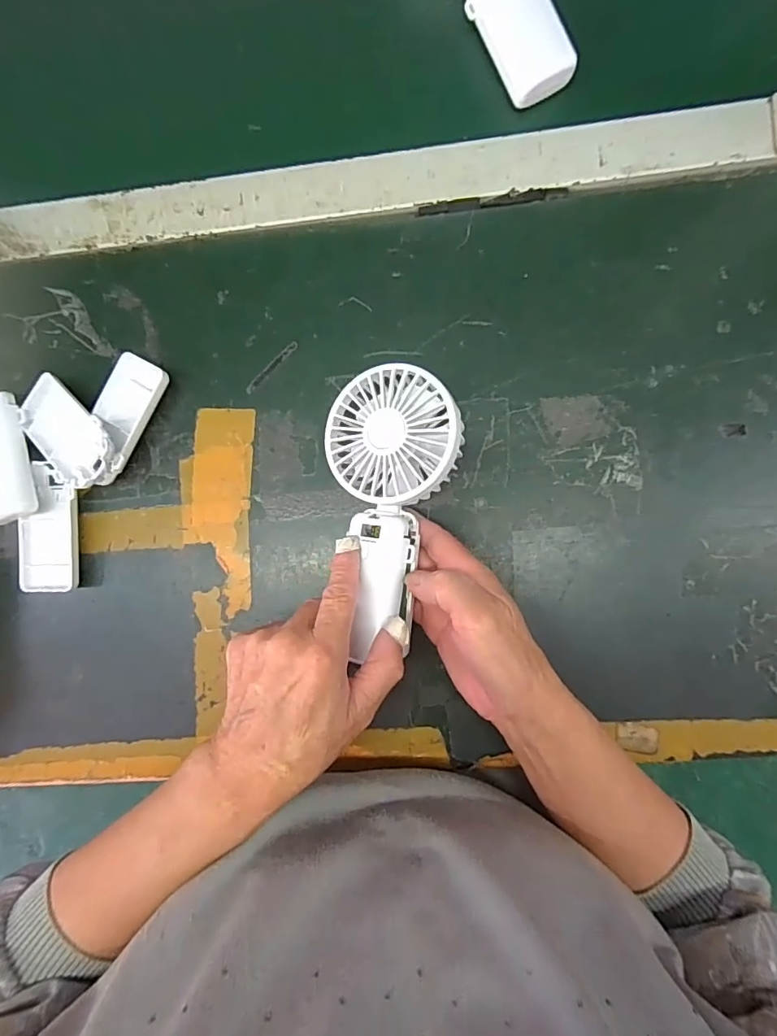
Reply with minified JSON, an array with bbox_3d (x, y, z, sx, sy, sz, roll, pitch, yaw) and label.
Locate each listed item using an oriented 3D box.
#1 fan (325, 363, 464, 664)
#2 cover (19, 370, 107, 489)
[{"bbox_3d":[0.000,-0.008,0.312,0.083,0.029,0.172,2,89,5],"label":"fan"},{"bbox_3d":[-0.234,-0.063,0.356,0.091,0.014,0.049,43,94,19],"label":"cover"}]

